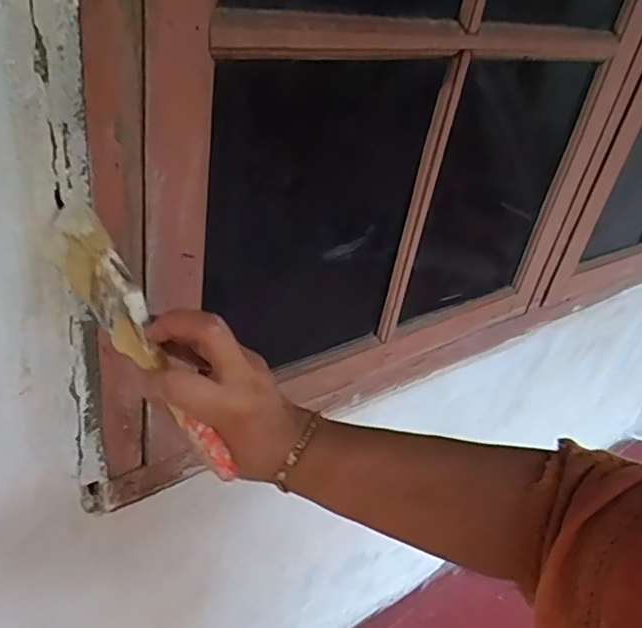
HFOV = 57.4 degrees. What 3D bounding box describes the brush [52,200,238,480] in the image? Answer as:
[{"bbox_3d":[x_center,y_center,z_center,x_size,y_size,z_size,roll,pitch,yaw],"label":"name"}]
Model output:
[{"bbox_3d":[-0.121,0.019,0.393,0.024,0.065,0.208,-27,78,-37],"label":"brush"}]

